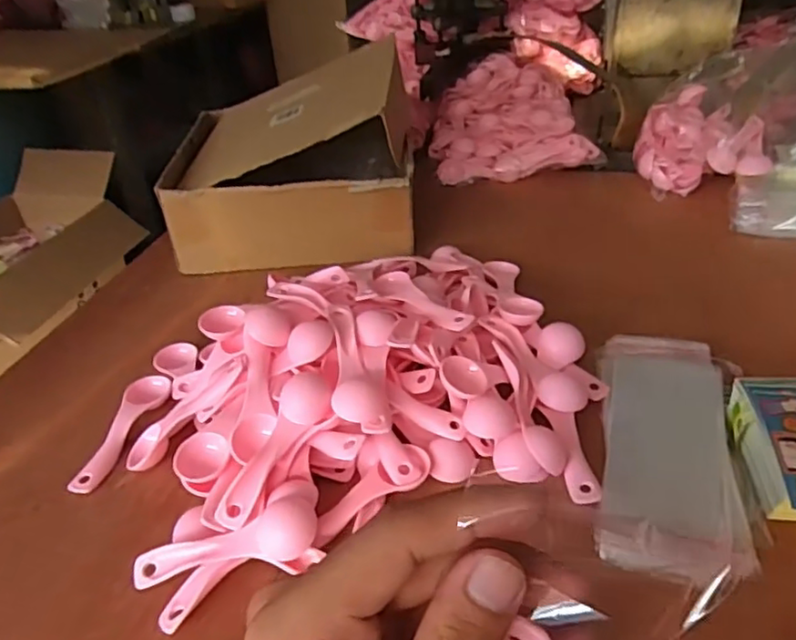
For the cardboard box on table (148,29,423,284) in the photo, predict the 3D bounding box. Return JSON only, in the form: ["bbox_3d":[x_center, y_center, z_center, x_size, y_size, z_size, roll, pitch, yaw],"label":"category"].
[{"bbox_3d":[-0.121,-0.191,0.753,0.267,0.160,0.272,-4,34,2],"label":"cardboard box on table"}]

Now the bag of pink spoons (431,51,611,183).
[{"bbox_3d":[0.166,-0.302,0.942,0.221,0.089,0.317,0,34,8],"label":"bag of pink spoons"}]

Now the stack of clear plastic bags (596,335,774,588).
[{"bbox_3d":[0.194,0.082,0.448,0.096,0.015,0.227,6,35,17],"label":"stack of clear plastic bags"}]

